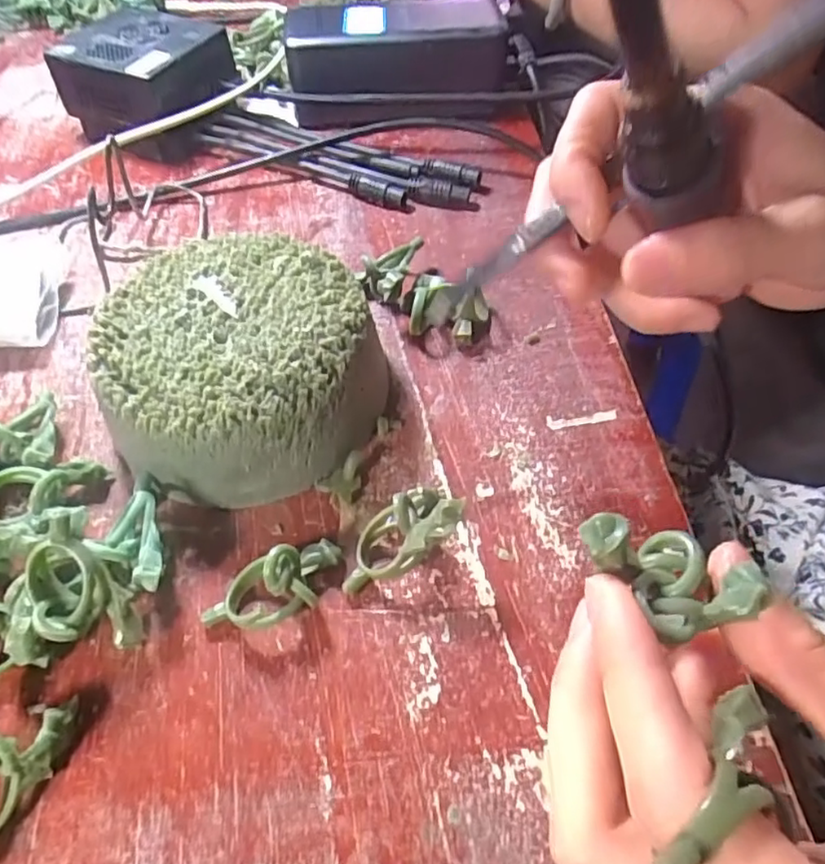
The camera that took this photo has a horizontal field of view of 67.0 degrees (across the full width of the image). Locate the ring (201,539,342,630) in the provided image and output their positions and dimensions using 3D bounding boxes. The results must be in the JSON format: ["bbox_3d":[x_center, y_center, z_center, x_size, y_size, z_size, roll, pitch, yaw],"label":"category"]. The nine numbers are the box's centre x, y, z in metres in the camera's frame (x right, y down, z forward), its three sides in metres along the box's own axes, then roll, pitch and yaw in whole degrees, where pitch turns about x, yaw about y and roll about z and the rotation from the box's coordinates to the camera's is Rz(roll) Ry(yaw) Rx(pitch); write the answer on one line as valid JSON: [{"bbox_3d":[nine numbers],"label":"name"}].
[{"bbox_3d":[-0.044,0.049,0.200,0.047,0.022,0.022,-26,58,-18],"label":"ring"}]

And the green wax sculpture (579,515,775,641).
[{"bbox_3d":[0.054,0.026,0.130,0.019,0.021,0.033,-38,62,-24],"label":"green wax sculpture"}]

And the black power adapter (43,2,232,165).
[{"bbox_3d":[-0.155,-0.205,0.367,0.083,0.052,0.080,13,55,10],"label":"black power adapter"}]

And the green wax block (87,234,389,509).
[{"bbox_3d":[-0.064,-0.028,0.242,0.102,0.046,0.102,-17,55,-12],"label":"green wax block"}]

